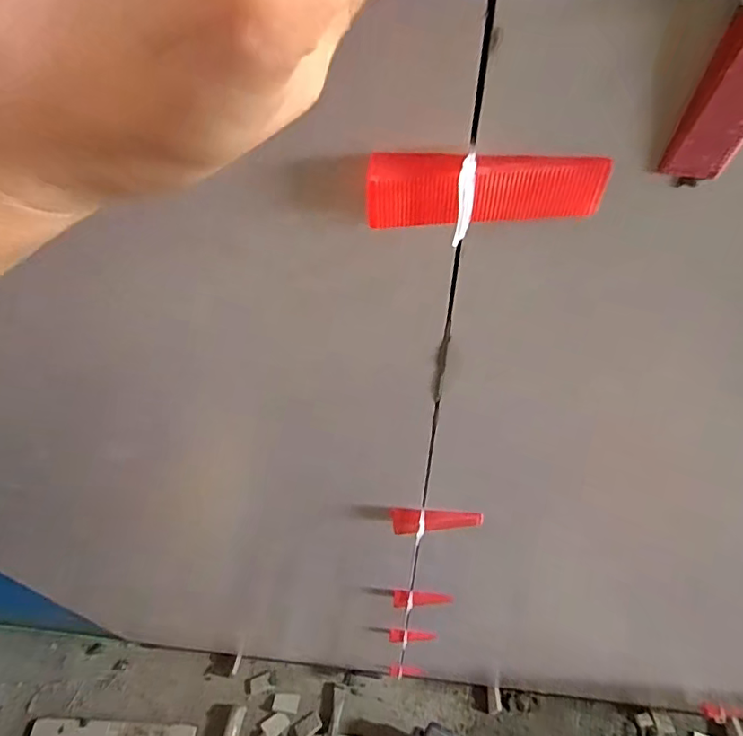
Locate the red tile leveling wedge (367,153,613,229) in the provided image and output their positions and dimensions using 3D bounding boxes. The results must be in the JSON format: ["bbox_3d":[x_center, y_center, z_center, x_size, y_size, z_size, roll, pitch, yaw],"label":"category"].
[{"bbox_3d":[0.041,-0.065,0.183,0.083,0.024,0.012,0,51,1],"label":"red tile leveling wedge"}]

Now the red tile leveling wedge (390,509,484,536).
[{"bbox_3d":[0.053,0.125,0.415,0.071,0.017,0.018,0,51,1],"label":"red tile leveling wedge"}]

